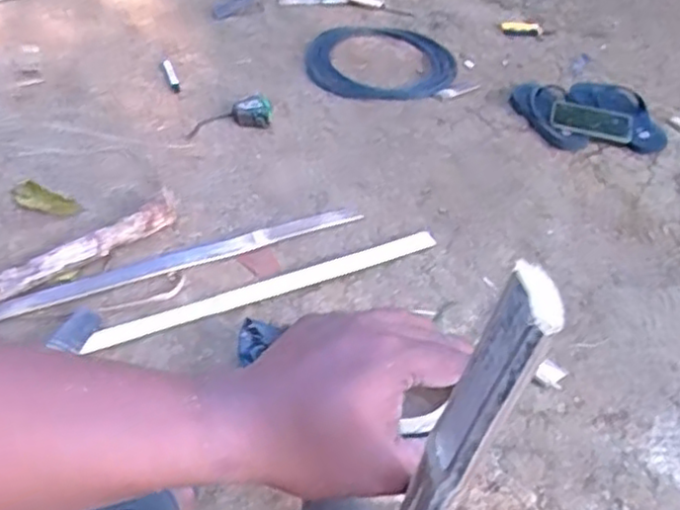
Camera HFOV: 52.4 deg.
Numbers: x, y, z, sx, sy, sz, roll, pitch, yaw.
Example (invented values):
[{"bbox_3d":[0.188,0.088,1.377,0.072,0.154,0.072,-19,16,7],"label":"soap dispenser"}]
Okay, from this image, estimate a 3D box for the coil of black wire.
[{"bbox_3d":[0.099,-0.464,1.632,0.344,0.026,0.370,3,42,-2],"label":"coil of black wire"}]

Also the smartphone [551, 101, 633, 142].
[{"bbox_3d":[0.517,-0.275,1.420,0.160,0.006,0.081,15,59,10],"label":"smartphone"}]

